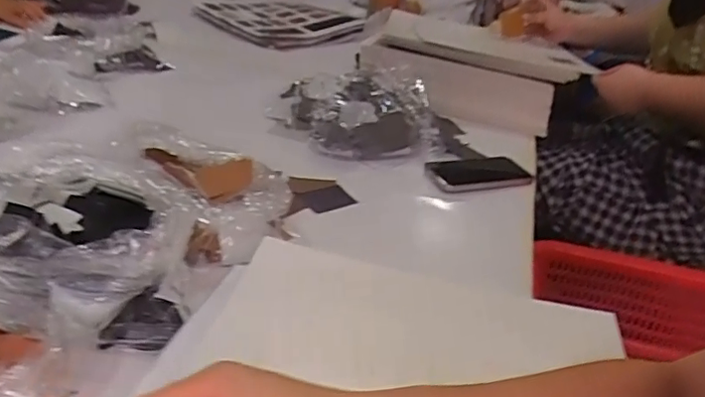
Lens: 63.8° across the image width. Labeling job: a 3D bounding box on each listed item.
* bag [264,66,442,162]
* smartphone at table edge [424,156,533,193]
[{"bbox_3d":[-0.004,-0.144,0.911,0.265,0.081,0.210,5,31,-8],"label":"bag"},{"bbox_3d":[0.189,-0.037,0.842,0.148,0.013,0.078,-3,33,-21],"label":"smartphone at table edge"}]

